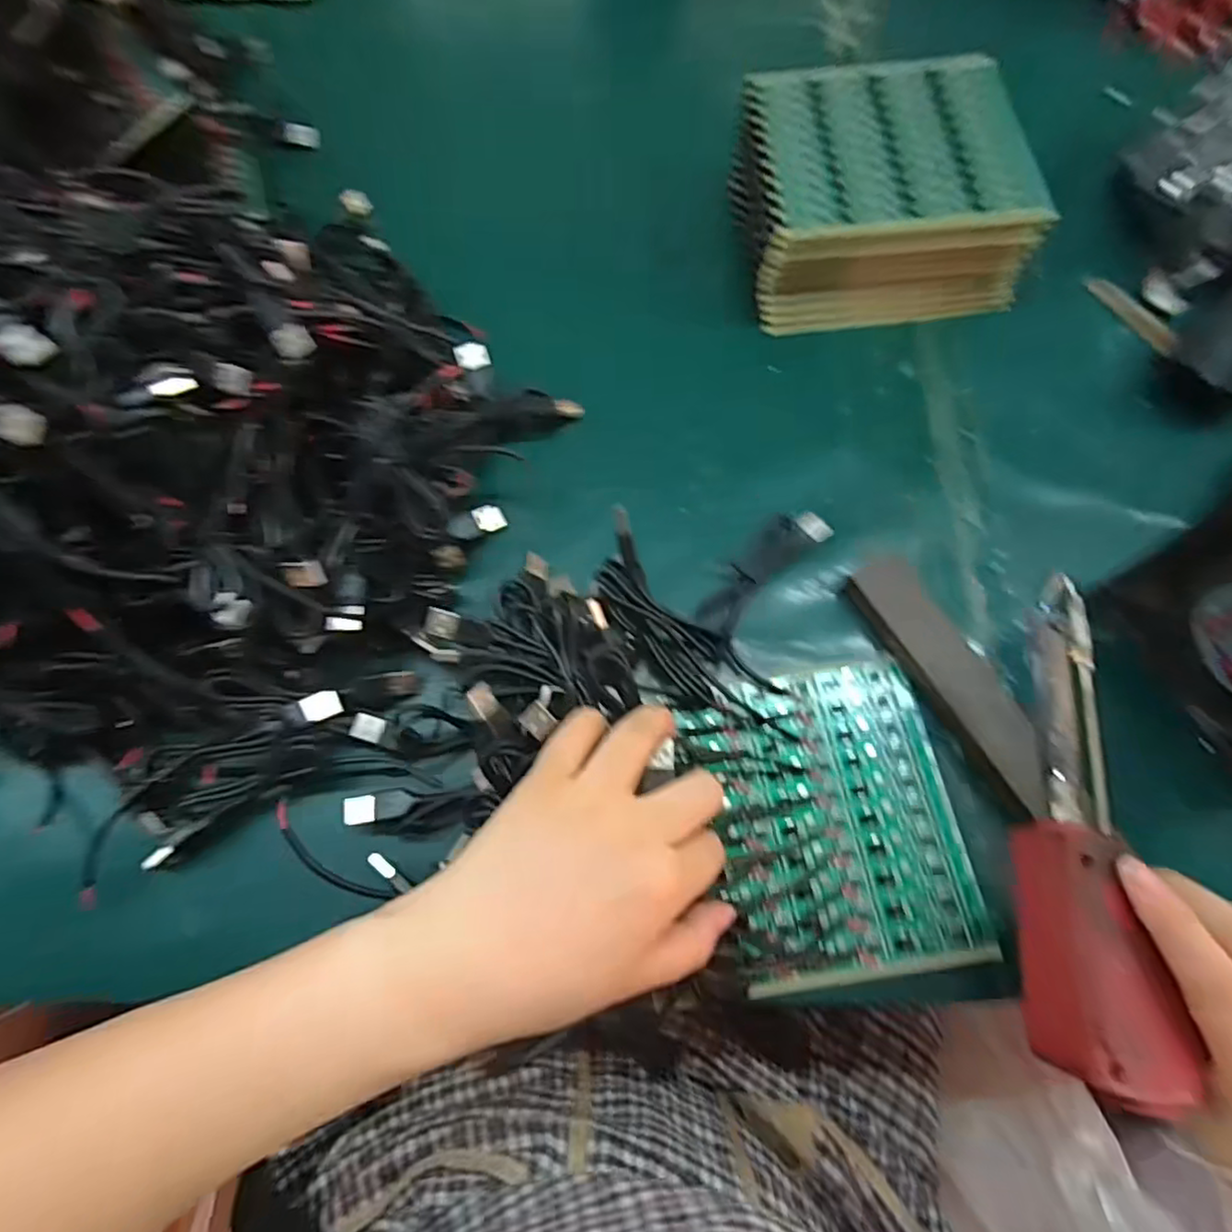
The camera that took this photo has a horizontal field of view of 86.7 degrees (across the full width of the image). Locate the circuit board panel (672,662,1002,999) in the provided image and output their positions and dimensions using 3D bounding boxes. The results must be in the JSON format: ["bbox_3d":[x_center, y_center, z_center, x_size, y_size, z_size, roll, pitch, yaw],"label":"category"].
[{"bbox_3d":[0.101,0.096,0.312,0.117,0.009,0.138,-10,70,-2],"label":"circuit board panel"}]

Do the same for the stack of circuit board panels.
[{"bbox_3d":[0.161,-0.270,0.417,0.165,0.060,0.160,-3,70,0],"label":"stack of circuit board panels"}]

